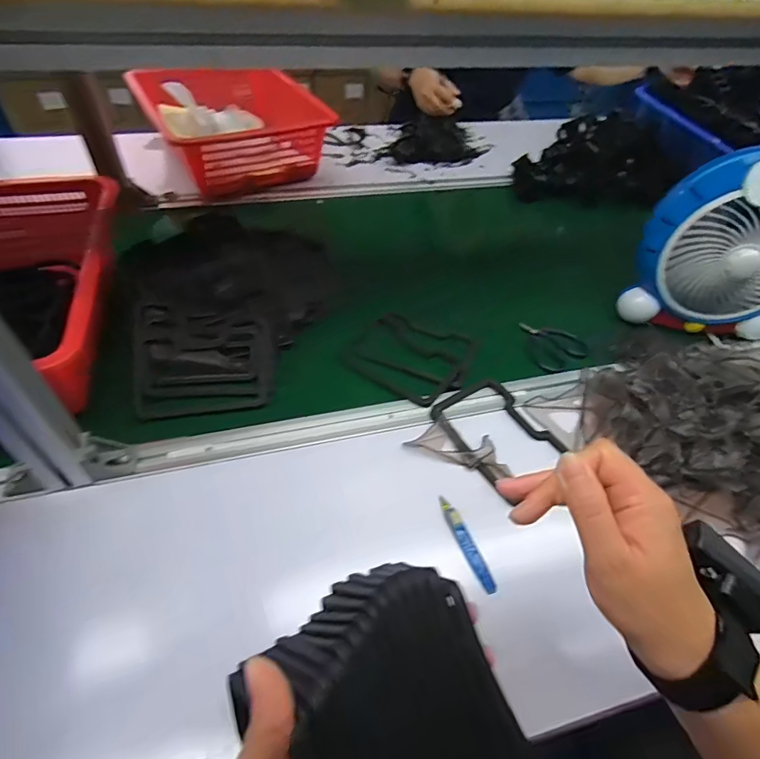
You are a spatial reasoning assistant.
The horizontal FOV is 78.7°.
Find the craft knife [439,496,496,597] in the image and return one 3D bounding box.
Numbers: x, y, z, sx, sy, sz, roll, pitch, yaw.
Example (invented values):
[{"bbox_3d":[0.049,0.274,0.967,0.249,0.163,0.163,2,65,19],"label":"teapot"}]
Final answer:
[{"bbox_3d":[0.085,0.160,0.457,0.014,0.007,0.099,-16,52,-18],"label":"craft knife"}]

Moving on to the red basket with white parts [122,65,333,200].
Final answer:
[{"bbox_3d":[-0.292,-0.510,0.910,0.309,0.147,0.345,-26,56,-25],"label":"red basket with white parts"}]

